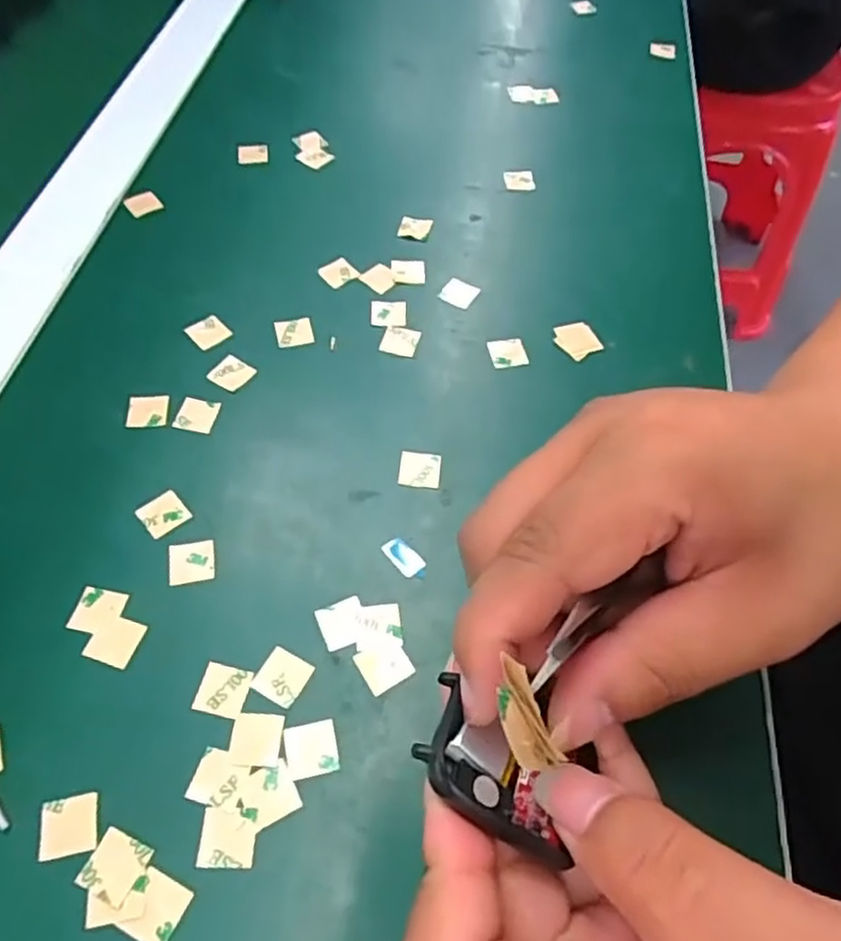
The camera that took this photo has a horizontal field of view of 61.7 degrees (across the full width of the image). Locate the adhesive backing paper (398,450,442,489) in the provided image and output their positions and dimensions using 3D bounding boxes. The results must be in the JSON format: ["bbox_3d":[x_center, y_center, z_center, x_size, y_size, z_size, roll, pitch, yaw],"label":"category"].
[{"bbox_3d":[0.000,-0.001,0.271,0.016,0.004,0.015,7,61,2],"label":"adhesive backing paper"}]

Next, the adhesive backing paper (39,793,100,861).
[{"bbox_3d":[-0.100,0.100,0.199,0.015,0.004,0.016,-9,57,-8],"label":"adhesive backing paper"}]

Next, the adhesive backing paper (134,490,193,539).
[{"bbox_3d":[-0.094,0.015,0.256,0.016,0.004,0.016,-36,65,-23],"label":"adhesive backing paper"}]

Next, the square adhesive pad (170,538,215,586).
[{"bbox_3d":[-0.080,0.031,0.246,0.015,0.004,0.015,-9,57,-8],"label":"square adhesive pad"}]

